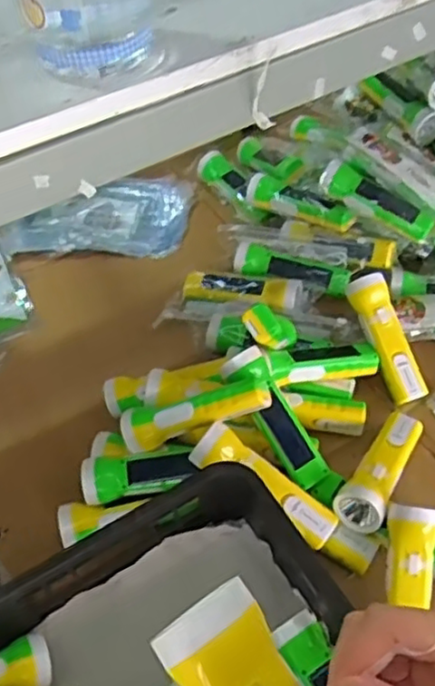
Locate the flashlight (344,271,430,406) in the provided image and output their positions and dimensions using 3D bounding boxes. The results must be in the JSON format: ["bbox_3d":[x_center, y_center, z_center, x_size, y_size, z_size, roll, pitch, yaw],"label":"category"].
[{"bbox_3d":[0.217,-0.009,0.856,0.046,0.042,0.173,-17,77,-9],"label":"flashlight"}]

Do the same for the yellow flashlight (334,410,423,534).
[{"bbox_3d":[0.192,0.134,0.768,0.052,0.045,0.180,24,43,21],"label":"yellow flashlight"}]

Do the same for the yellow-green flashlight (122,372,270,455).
[{"bbox_3d":[-0.027,0.074,0.746,0.169,0.045,0.050,-19,49,16],"label":"yellow-green flashlight"}]

